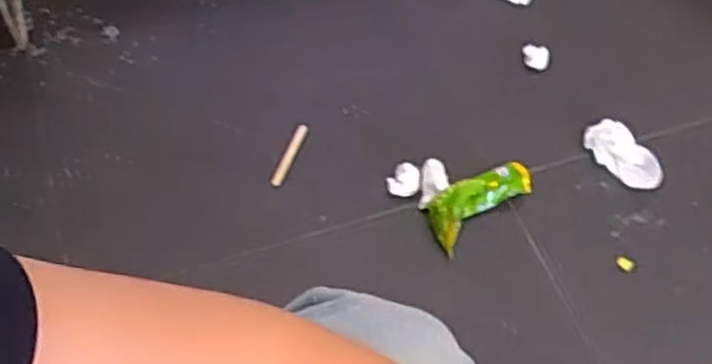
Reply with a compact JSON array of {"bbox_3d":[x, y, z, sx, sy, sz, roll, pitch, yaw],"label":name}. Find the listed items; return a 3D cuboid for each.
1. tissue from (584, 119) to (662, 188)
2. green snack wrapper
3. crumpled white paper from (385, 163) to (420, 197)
[{"bbox_3d":[0.390,-0.039,1.098,0.050,0.040,0.125,-30,63,-21],"label":"tissue"},{"bbox_3d":[0.167,0.024,1.044,0.166,0.048,0.067,-36,66,-23],"label":"green snack wrapper"},{"bbox_3d":[0.067,-0.003,1.061,0.045,0.037,0.038,9,57,2],"label":"crumpled white paper"}]

